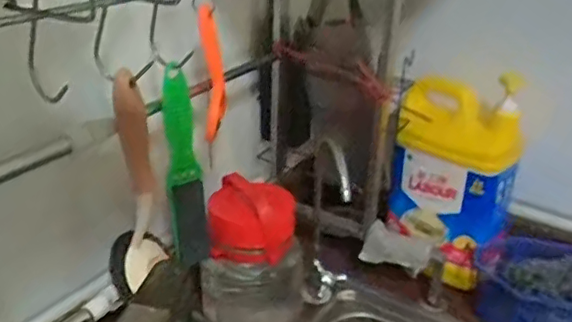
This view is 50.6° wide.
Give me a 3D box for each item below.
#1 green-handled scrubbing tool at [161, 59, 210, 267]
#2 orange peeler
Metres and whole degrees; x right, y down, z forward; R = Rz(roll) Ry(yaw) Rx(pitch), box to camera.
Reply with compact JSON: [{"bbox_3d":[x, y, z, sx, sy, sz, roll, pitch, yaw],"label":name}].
[{"bbox_3d":[-0.101,0.012,0.611,0.037,0.216,0.024,-2,26,-5],"label":"green-handled scrubbing tool"},{"bbox_3d":[-0.075,-0.080,0.624,0.023,0.153,0.025,-2,26,-6],"label":"orange peeler"}]

